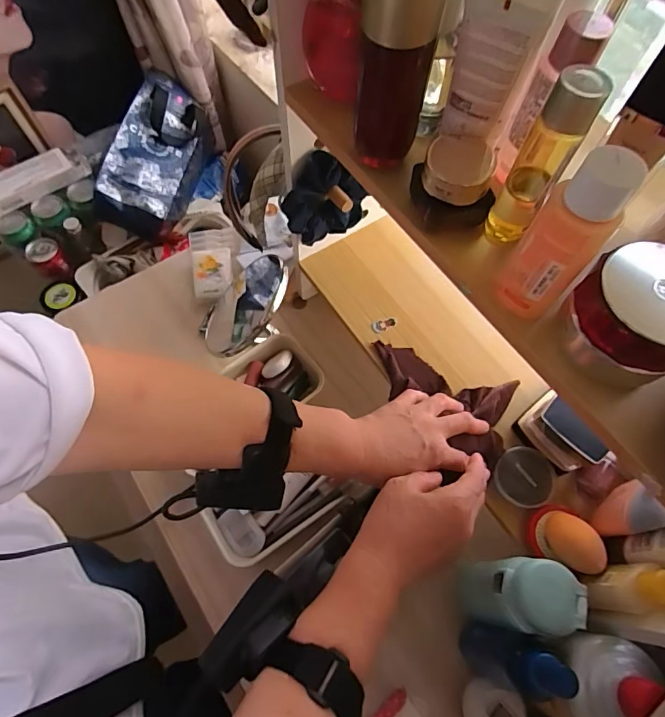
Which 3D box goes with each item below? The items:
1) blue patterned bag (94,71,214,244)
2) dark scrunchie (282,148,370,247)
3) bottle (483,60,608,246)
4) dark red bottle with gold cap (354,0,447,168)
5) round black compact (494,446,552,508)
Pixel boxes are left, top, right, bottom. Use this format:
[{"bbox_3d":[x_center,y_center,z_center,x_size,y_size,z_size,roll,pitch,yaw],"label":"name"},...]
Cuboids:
[{"bbox_3d":[-0.321,-0.374,0.836,0.119,0.130,0.290,12,66,4],"label":"blue patterned bag"},{"bbox_3d":[-0.009,-0.163,0.471,0.090,0.094,0.032,-23,68,-12],"label":"dark scrunchie"},{"bbox_3d":[0.123,-0.115,0.266,0.027,0.108,0.027,29,68,11],"label":"bottle"},{"bbox_3d":[0.037,-0.185,0.271,0.046,0.147,0.042,7,66,2],"label":"dark red bottle with gold cap"},{"bbox_3d":[0.194,0.119,0.454,0.055,0.009,0.059,1,66,-1],"label":"round black compact"}]

